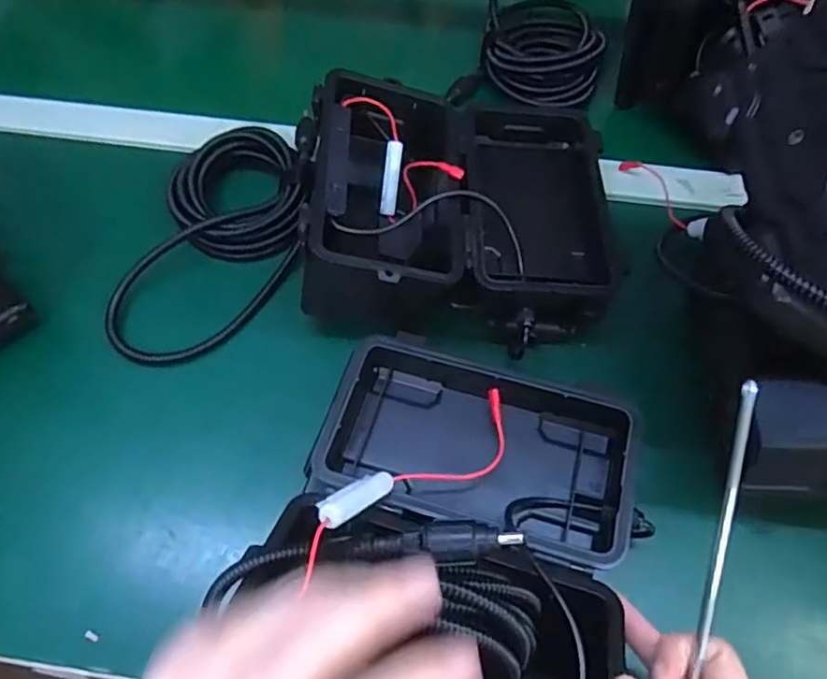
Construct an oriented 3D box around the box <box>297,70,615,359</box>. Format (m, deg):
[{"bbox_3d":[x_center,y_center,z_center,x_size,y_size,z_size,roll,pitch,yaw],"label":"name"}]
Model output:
[{"bbox_3d":[0.036,-0.099,0.458,0.201,0.087,0.184,0,59,0],"label":"box"}]

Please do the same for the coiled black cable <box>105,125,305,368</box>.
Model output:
[{"bbox_3d":[-0.148,-0.077,0.491,0.111,0.044,0.210,15,60,8],"label":"coiled black cable"}]

